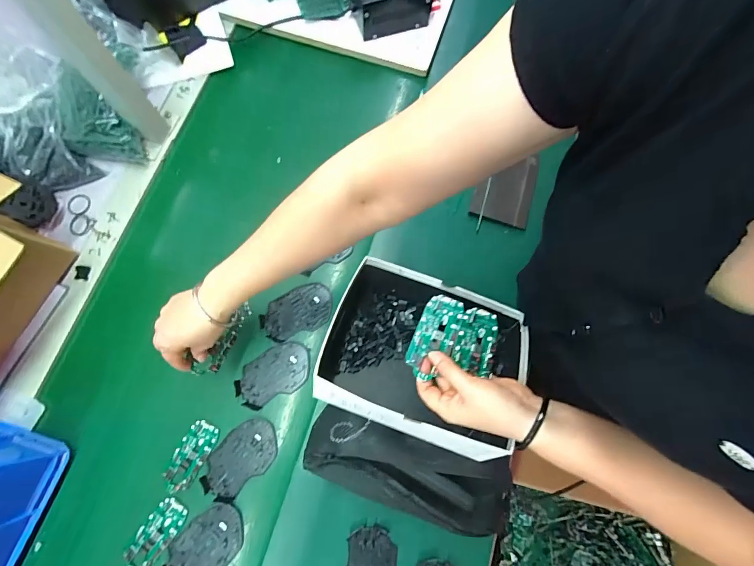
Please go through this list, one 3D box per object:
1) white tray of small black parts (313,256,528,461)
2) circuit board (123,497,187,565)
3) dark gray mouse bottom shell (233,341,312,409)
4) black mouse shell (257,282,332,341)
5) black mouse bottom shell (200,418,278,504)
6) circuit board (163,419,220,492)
[{"bbox_3d":[0.066,0.102,0.507,0.275,0.069,0.202,20,77,3],"label":"white tray of small black parts"},{"bbox_3d":[-0.305,0.346,0.492,0.042,0.004,0.098,35,78,7],"label":"circuit board"},{"bbox_3d":[-0.158,0.139,0.550,0.114,0.007,0.072,-26,79,-8],"label":"dark gray mouse bottom shell"},{"bbox_3d":[-0.128,0.046,0.574,0.114,0.015,0.070,-18,78,-6],"label":"black mouse shell"},{"bbox_3d":[-0.197,0.254,0.520,0.073,0.007,0.116,43,79,8],"label":"black mouse bottom shell"},{"bbox_3d":[-0.268,0.249,0.519,0.044,0.005,0.095,25,77,4],"label":"circuit board"}]

